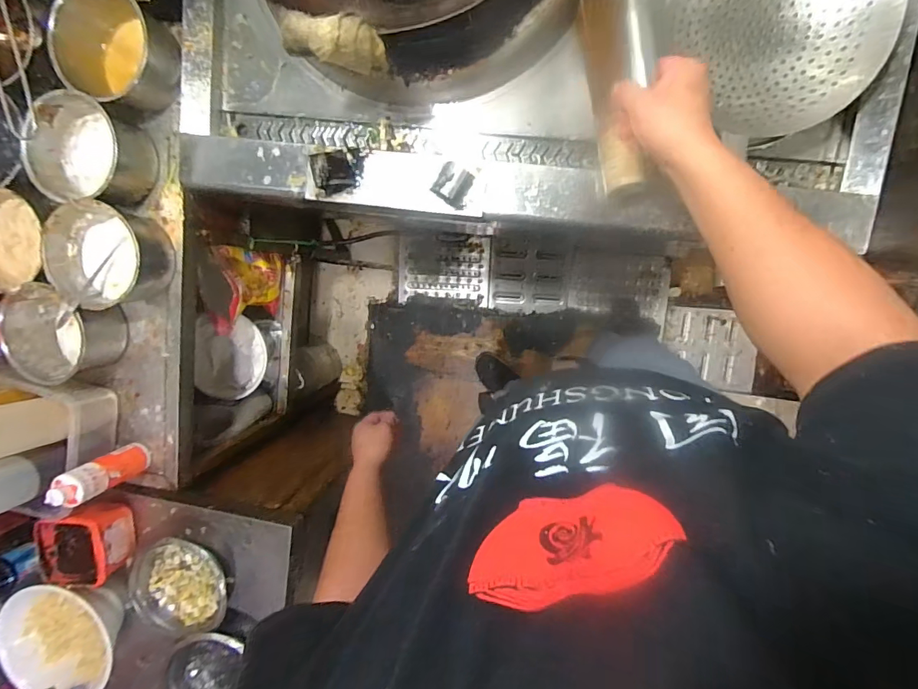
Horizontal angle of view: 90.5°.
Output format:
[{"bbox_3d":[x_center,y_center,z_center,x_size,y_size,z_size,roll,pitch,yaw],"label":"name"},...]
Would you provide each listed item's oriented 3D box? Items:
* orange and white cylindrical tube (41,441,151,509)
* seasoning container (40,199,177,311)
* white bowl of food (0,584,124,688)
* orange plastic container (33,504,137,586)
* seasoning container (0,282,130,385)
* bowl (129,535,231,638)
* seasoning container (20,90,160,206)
[{"bbox_3d":[-0.561,0.203,0.721,0.050,0.144,0.052,1,97,6],"label":"orange and white cylindrical tube"},{"bbox_3d":[-0.539,-0.134,0.702,0.139,0.079,0.148,1,97,6],"label":"seasoning container"},{"bbox_3d":[-0.659,0.492,0.780,0.182,0.096,0.200,1,97,6],"label":"white bowl of food"},{"bbox_3d":[-0.623,0.330,0.762,0.112,0.072,0.120,-1,97,6],"label":"orange plastic container"},{"bbox_3d":[-0.638,-0.020,0.743,0.153,0.088,0.153,3,98,6],"label":"seasoning container"},{"bbox_3d":[-0.481,0.419,0.791,0.166,0.044,0.166,1,97,6],"label":"bowl"},{"bbox_3d":[-0.553,-0.287,0.689,0.138,0.086,0.143,13,98,5],"label":"seasoning container"}]

